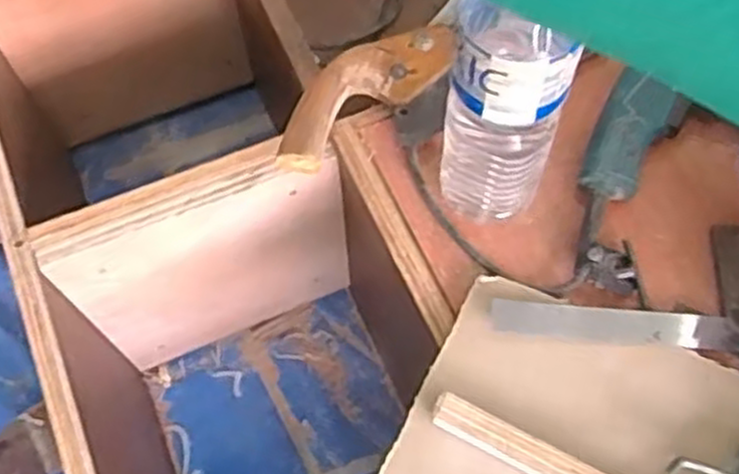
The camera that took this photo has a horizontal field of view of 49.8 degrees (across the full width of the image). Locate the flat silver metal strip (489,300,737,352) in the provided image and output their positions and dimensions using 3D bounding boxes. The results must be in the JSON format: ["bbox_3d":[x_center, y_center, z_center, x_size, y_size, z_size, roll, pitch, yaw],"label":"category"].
[{"bbox_3d":[0.174,0.064,0.579,0.172,0.007,0.027,4,65,-3],"label":"flat silver metal strip"}]

